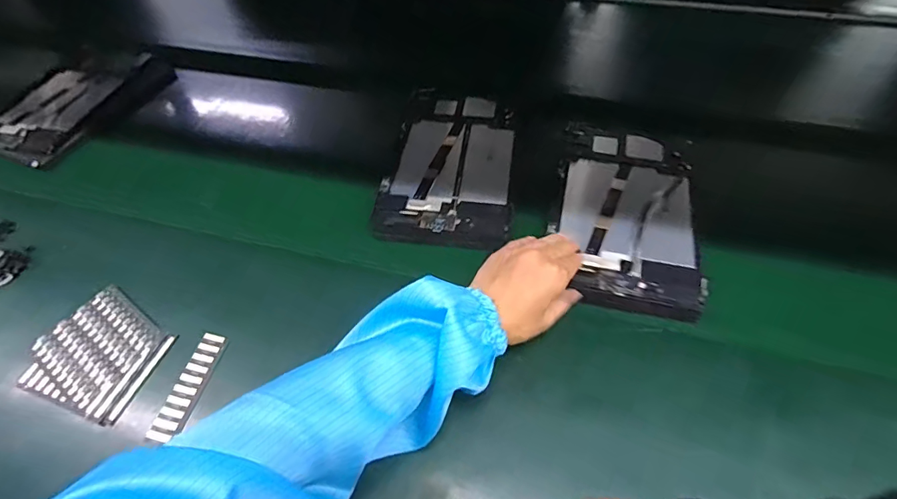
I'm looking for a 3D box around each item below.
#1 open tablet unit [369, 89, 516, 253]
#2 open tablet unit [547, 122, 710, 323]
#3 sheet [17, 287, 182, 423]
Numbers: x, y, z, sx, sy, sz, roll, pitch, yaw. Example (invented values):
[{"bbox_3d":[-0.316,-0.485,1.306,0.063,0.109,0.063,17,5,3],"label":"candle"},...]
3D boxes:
[{"bbox_3d":[0.002,-0.106,0.545,0.147,0.015,0.249,4,53,6],"label":"open tablet unit"},{"bbox_3d":[0.191,-0.049,0.487,0.143,0.020,0.252,11,55,11],"label":"open tablet unit"},{"bbox_3d":[-0.332,0.097,0.434,0.120,0.009,0.106,16,55,15],"label":"sheet"}]

